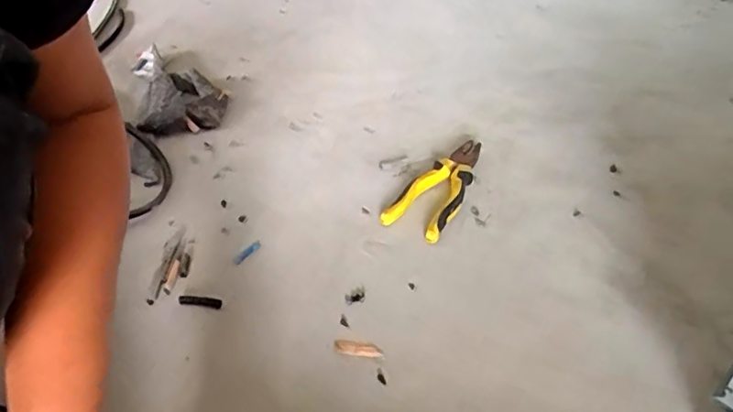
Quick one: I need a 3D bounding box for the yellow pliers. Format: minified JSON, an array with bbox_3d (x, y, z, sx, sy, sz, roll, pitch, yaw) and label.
[{"bbox_3d":[0.095,-0.029,0.690,0.069,0.029,0.186,21,43,23],"label":"yellow pliers"}]

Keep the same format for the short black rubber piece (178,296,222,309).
[{"bbox_3d":[-0.161,0.092,0.554,0.043,0.004,0.011,7,39,8],"label":"short black rubber piece"}]

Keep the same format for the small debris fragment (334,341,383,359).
[{"bbox_3d":[-0.007,0.128,0.512,0.043,0.004,0.011,7,39,7],"label":"small debris fragment"}]

